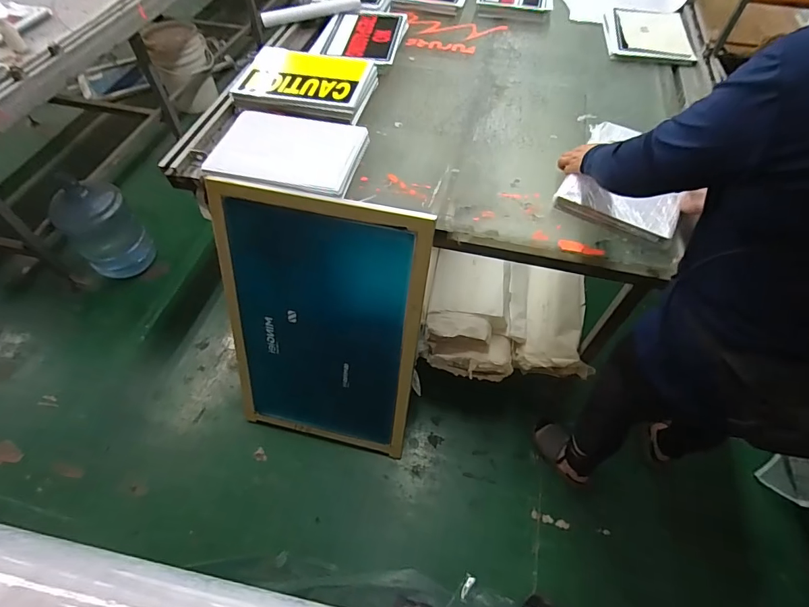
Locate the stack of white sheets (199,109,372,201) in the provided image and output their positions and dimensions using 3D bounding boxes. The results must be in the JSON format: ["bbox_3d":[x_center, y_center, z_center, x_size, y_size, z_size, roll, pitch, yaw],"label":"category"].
[{"bbox_3d":[-0.300,-0.387,1.096,0.372,0.040,0.260,10,57,6],"label":"stack of white sheets"}]

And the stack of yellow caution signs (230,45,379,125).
[{"bbox_3d":[-0.285,-0.651,1.250,0.380,0.074,0.284,15,58,9],"label":"stack of yellow caution signs"}]

